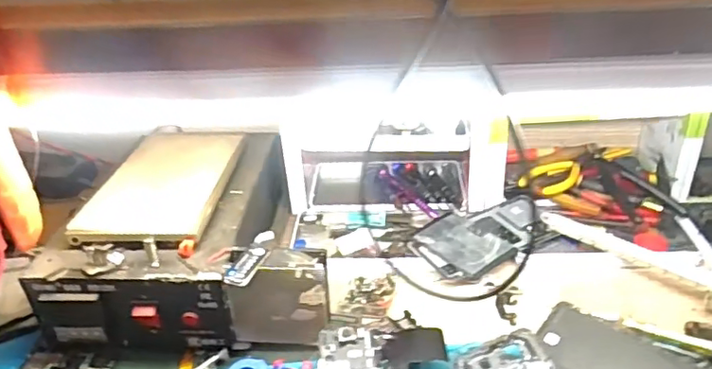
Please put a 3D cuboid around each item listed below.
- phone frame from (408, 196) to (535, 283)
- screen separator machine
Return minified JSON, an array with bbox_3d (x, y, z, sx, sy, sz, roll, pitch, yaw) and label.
[{"bbox_3d":[0.138,0.050,0.594,0.150,0.012,0.085,-21,38,-28],"label":"phone frame"},{"bbox_3d":[-0.141,0.041,0.548,0.232,0.095,0.224,-1,31,4],"label":"screen separator machine"}]

